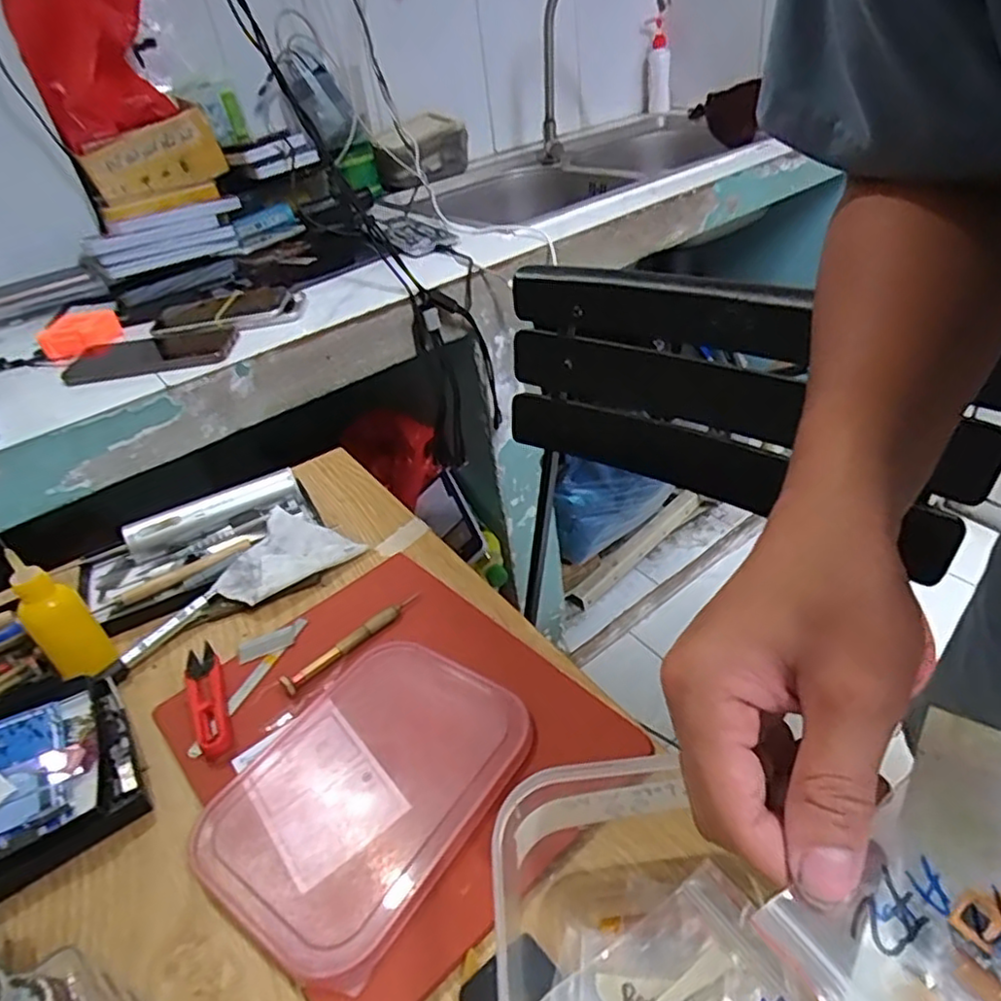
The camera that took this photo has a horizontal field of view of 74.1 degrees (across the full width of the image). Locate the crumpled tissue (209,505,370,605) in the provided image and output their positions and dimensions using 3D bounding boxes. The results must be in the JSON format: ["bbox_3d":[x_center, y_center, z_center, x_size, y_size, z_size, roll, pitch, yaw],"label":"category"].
[{"bbox_3d":[-0.164,0.050,0.517,0.081,0.010,0.085,19,53,10],"label":"crumpled tissue"}]

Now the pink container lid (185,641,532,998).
[{"bbox_3d":[-0.072,0.155,0.367,0.132,0.012,0.171,20,45,34],"label":"pink container lid"}]

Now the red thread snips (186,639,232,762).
[{"bbox_3d":[-0.186,0.125,0.422,0.021,0.014,0.102,-23,38,-18],"label":"red thread snips"}]

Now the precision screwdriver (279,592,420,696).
[{"bbox_3d":[-0.099,0.093,0.445,0.105,0.007,0.011,-35,43,-31],"label":"precision screwdriver"}]

